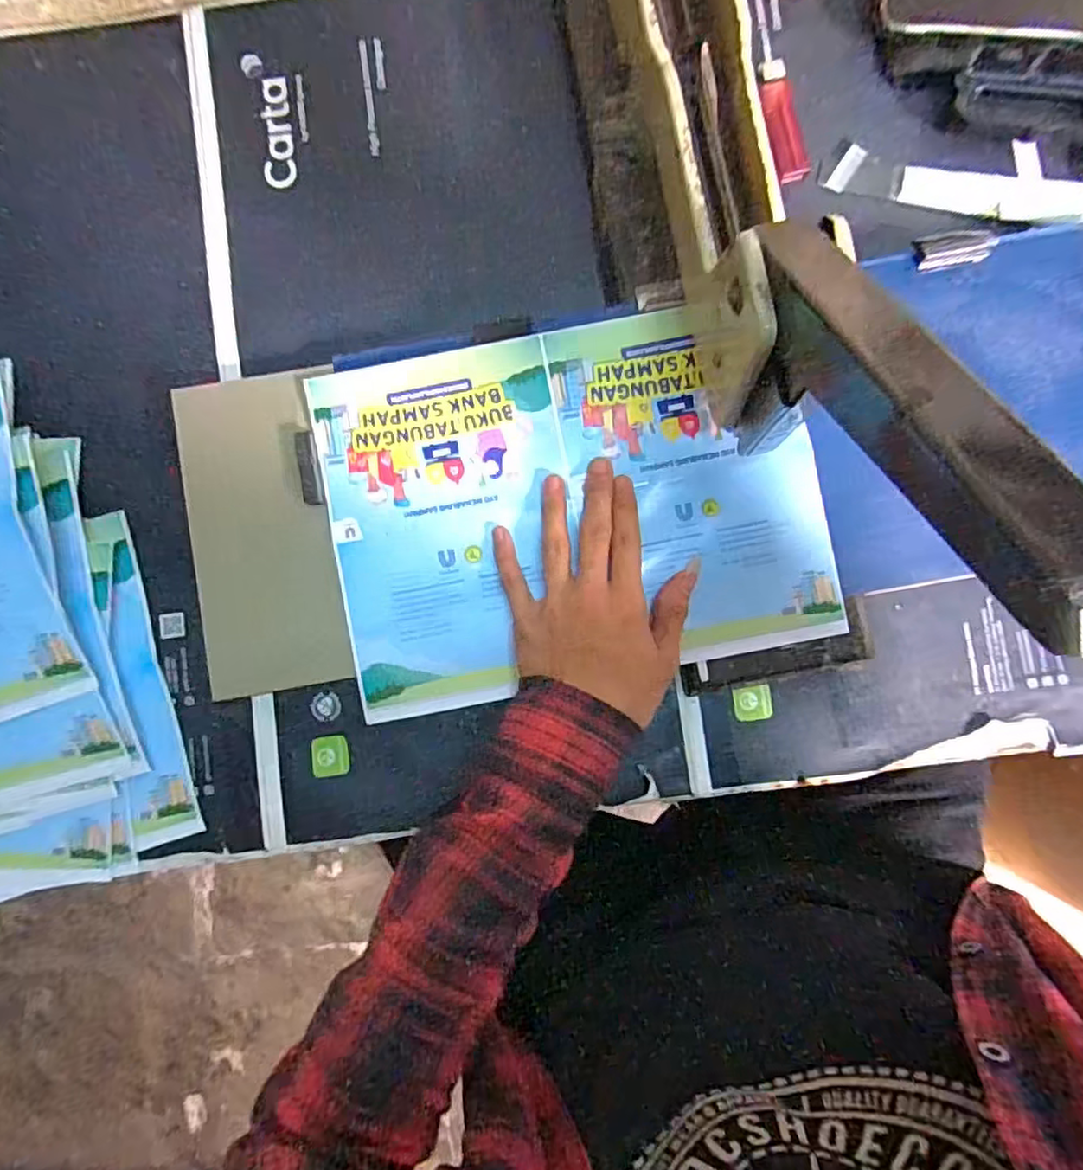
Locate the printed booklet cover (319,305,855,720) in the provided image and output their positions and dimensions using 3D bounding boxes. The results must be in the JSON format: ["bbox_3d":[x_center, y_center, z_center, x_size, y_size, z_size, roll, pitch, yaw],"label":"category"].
[{"bbox_3d":[0.018,-0.051,0.407,0.298,0.010,0.219,-11,88,0],"label":"printed booklet cover"}]

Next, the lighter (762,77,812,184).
[{"bbox_3d":[0.165,-0.310,0.443,0.021,0.011,0.068,-13,85,1],"label":"lighter"}]

